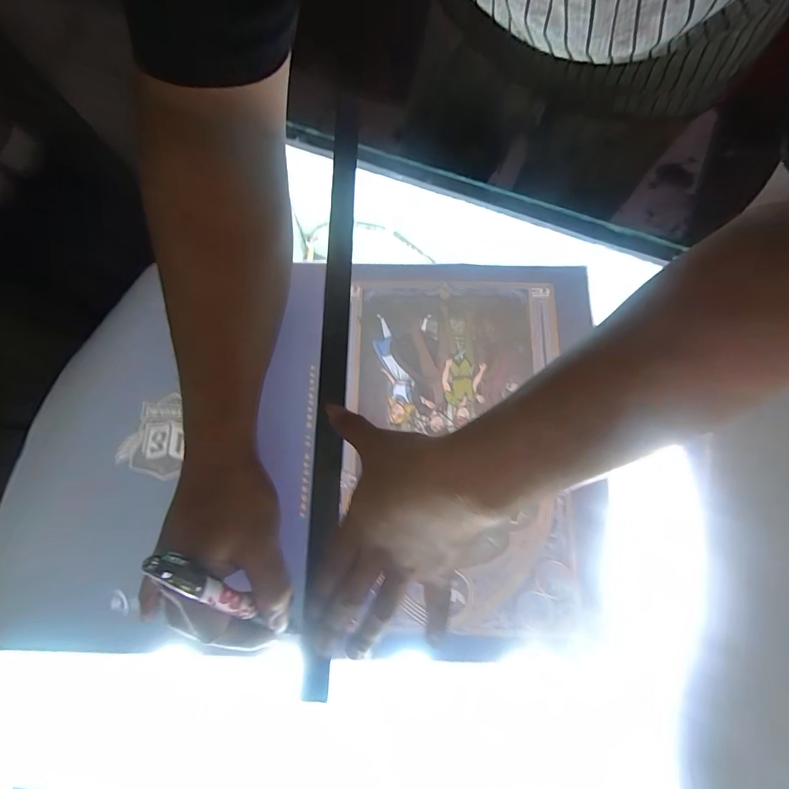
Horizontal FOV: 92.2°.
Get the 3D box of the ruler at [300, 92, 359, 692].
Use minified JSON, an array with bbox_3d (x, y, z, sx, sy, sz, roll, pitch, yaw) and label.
[{"bbox_3d":[-0.053,-0.030,0.322,0.022,0.011,0.493,1,78,0],"label":"ruler"}]

